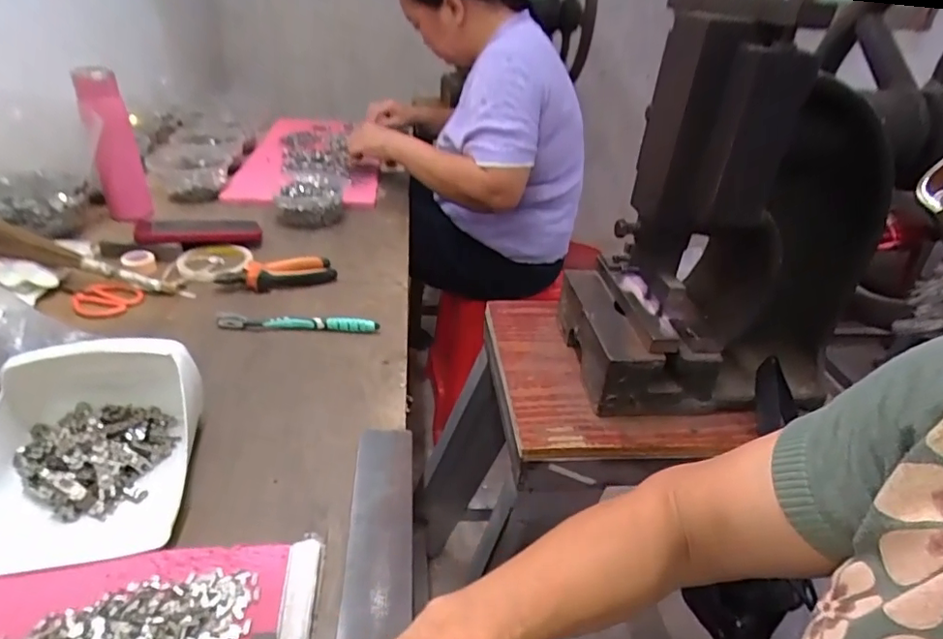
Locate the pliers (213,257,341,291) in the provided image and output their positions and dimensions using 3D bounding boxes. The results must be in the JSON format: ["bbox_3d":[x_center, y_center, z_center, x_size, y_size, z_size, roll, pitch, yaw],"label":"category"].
[{"bbox_3d":[-0.262,-0.062,0.746,0.148,0.030,0.041,-12,36,-27],"label":"pliers"}]

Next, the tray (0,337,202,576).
[{"bbox_3d":[-0.306,0.089,0.434,0.156,0.082,0.179,-4,33,-16],"label":"tray"}]

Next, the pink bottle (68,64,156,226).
[{"bbox_3d":[-0.538,-0.257,0.833,0.061,0.222,0.036,-13,36,-25],"label":"pink bottle"}]

